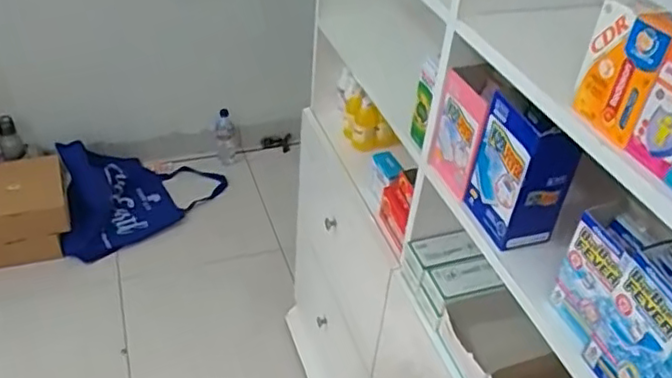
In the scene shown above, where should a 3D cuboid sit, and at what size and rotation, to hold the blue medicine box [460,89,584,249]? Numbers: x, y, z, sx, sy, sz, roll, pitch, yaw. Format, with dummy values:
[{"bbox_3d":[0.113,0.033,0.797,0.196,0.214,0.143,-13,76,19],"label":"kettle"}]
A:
[{"bbox_3d":[0.218,-0.019,0.728,0.066,0.161,0.094,-9,41,-18],"label":"blue medicine box"}]

